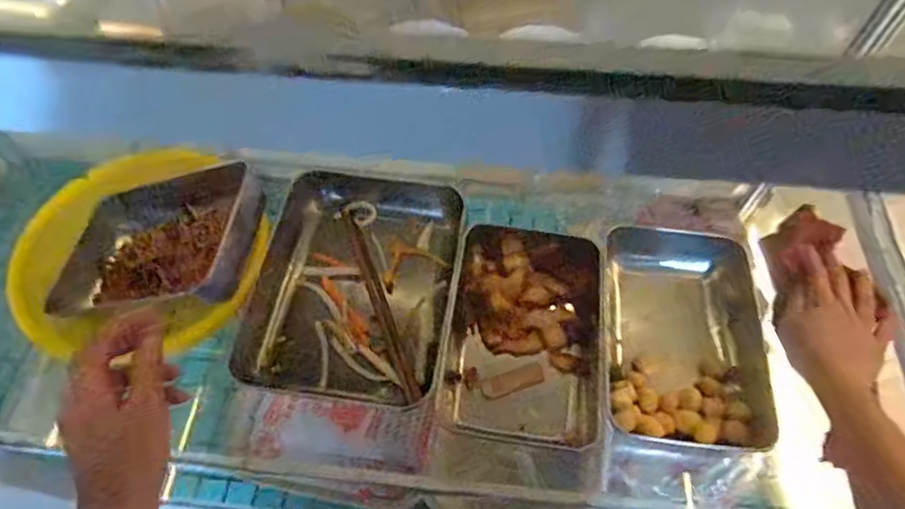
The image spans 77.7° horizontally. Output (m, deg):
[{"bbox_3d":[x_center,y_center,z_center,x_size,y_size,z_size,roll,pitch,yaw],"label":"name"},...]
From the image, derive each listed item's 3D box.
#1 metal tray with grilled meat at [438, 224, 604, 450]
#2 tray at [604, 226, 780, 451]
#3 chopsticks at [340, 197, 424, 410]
[{"bbox_3d":[0.071,0.072,0.568,0.151,0.042,0.223,5,59,3],"label":"metal tray with grilled meat"},{"bbox_3d":[0.225,0.070,0.560,0.142,0.068,0.229,5,59,3],"label":"tray"},{"bbox_3d":[-0.075,0.042,0.598,0.034,0.012,0.246,-16,60,-9],"label":"chopsticks"}]

